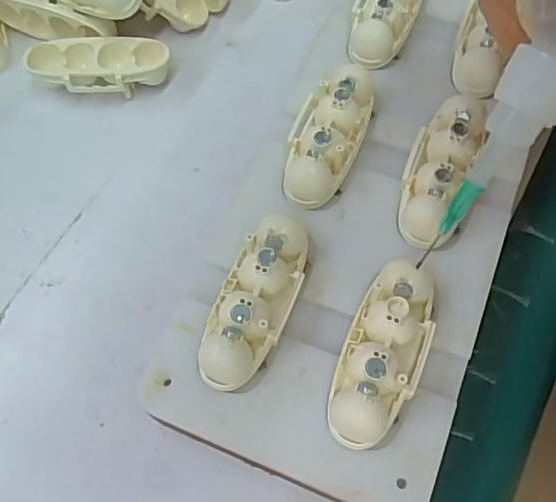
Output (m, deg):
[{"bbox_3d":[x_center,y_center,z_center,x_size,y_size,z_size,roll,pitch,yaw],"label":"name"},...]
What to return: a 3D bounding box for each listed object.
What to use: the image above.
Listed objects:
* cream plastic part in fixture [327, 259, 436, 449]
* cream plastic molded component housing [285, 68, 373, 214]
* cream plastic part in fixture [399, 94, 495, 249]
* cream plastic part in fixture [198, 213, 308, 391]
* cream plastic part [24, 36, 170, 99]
[{"bbox_3d":[0.034,0.033,0.184,0.025,0.015,0.060,20,67,11],"label":"cream plastic part in fixture"},{"bbox_3d":[0.019,-0.045,0.222,0.025,0.015,0.059,19,67,11],"label":"cream plastic molded component housing"},{"bbox_3d":[0.060,-0.031,0.213,0.022,0.017,0.061,21,67,12],"label":"cream plastic part in fixture"},{"bbox_3d":[-0.007,0.016,0.194,0.024,0.017,0.061,19,67,11],"label":"cream plastic part in fixture"},{"bbox_3d":[-0.081,-0.083,0.265,0.063,0.019,0.027,5,65,5],"label":"cream plastic part"}]

